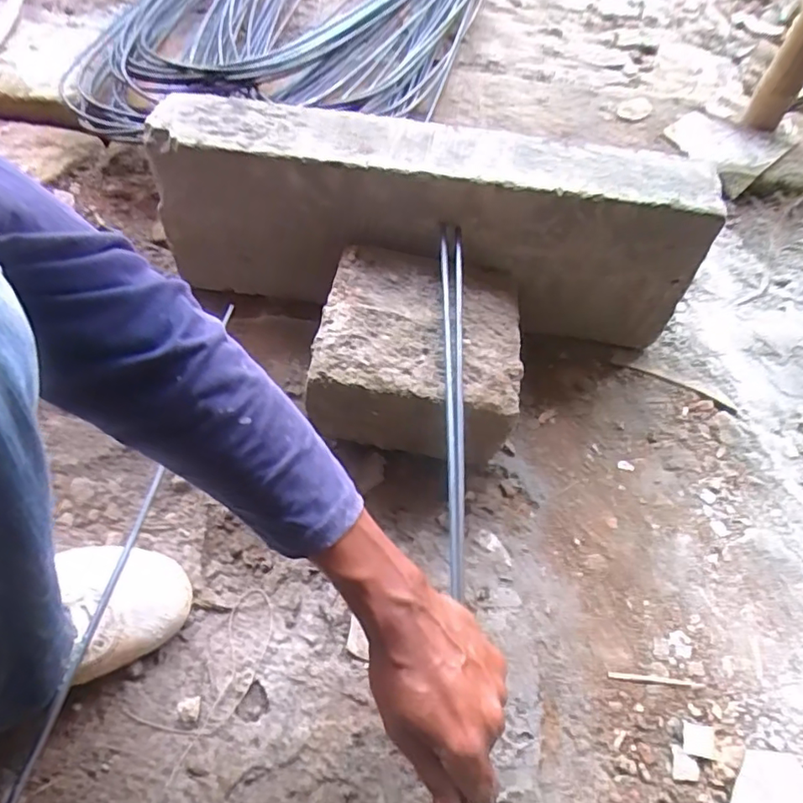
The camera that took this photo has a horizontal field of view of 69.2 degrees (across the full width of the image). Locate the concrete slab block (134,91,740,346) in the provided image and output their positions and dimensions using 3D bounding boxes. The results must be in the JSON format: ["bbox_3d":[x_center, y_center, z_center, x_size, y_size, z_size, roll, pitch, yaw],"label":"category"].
[{"bbox_3d":[0.025,-0.201,0.688,0.589,0.210,0.135,13,56,5],"label":"concrete slab block"}]

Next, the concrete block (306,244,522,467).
[{"bbox_3d":[0.019,-0.055,0.607,0.194,0.093,0.197,7,54,1],"label":"concrete block"}]

